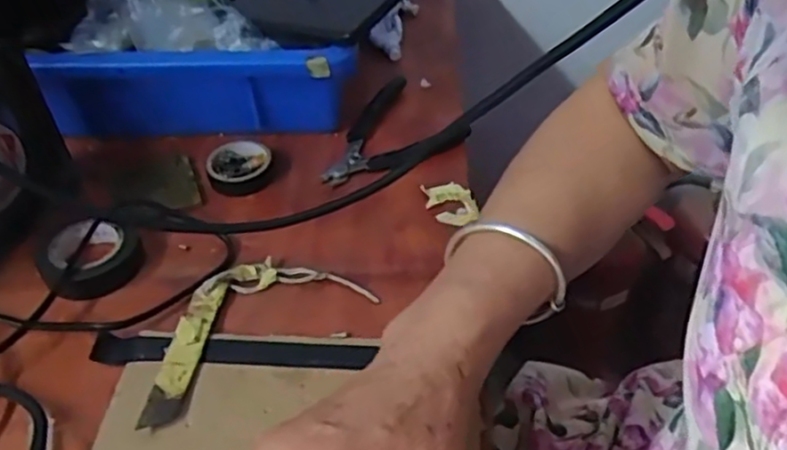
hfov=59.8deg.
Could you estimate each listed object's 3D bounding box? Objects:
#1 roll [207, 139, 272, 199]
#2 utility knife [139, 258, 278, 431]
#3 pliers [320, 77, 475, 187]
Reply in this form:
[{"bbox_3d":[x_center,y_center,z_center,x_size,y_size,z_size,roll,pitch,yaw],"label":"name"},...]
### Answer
[{"bbox_3d":[-0.111,-0.043,0.495,0.047,0.013,0.048,-1,46,1],"label":"roll"},{"bbox_3d":[-0.112,0.062,0.392,0.037,0.009,0.122,16,48,15],"label":"utility knife"},{"bbox_3d":[-0.012,-0.068,0.524,0.118,0.011,0.090,-31,53,-25],"label":"pliers"}]

